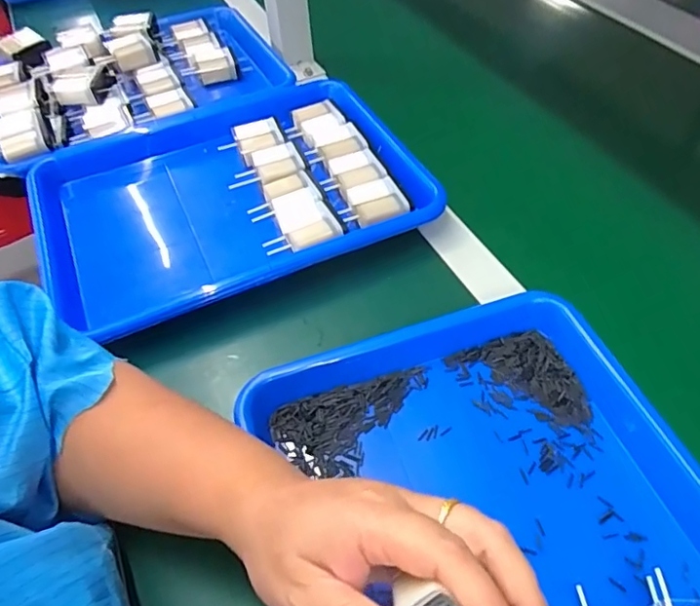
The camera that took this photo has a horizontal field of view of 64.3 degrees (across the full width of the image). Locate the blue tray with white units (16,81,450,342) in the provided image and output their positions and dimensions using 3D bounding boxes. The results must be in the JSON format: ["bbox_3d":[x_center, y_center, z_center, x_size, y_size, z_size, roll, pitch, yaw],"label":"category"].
[{"bbox_3d":[-0.112,-0.096,0.516,0.330,0.039,0.245,-22,53,-14],"label":"blue tray with white units"}]

